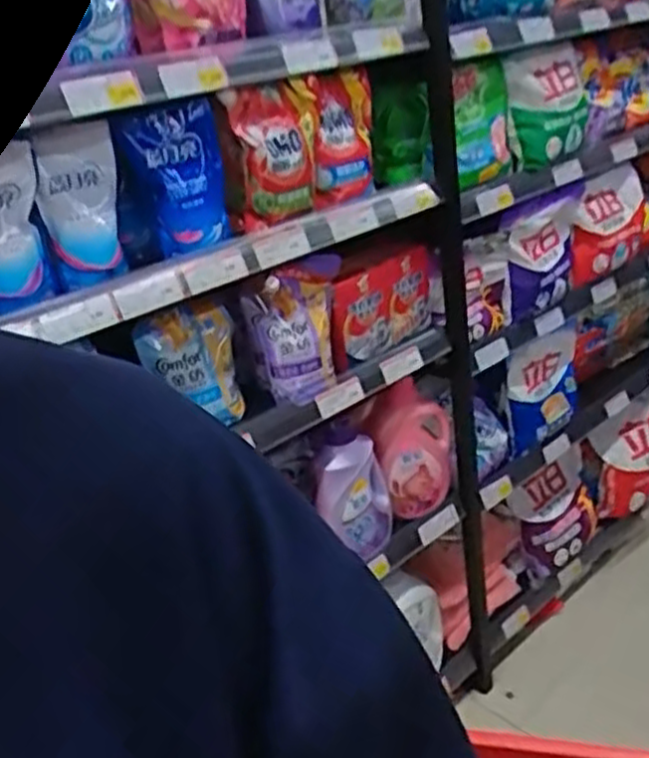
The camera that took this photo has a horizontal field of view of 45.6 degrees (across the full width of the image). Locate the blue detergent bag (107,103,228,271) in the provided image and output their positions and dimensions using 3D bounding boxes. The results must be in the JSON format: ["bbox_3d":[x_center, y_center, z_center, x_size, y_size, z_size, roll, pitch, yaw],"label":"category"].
[{"bbox_3d":[-0.215,-0.264,1.056,0.148,0.196,0.102,-13,26,-10],"label":"blue detergent bag"}]

